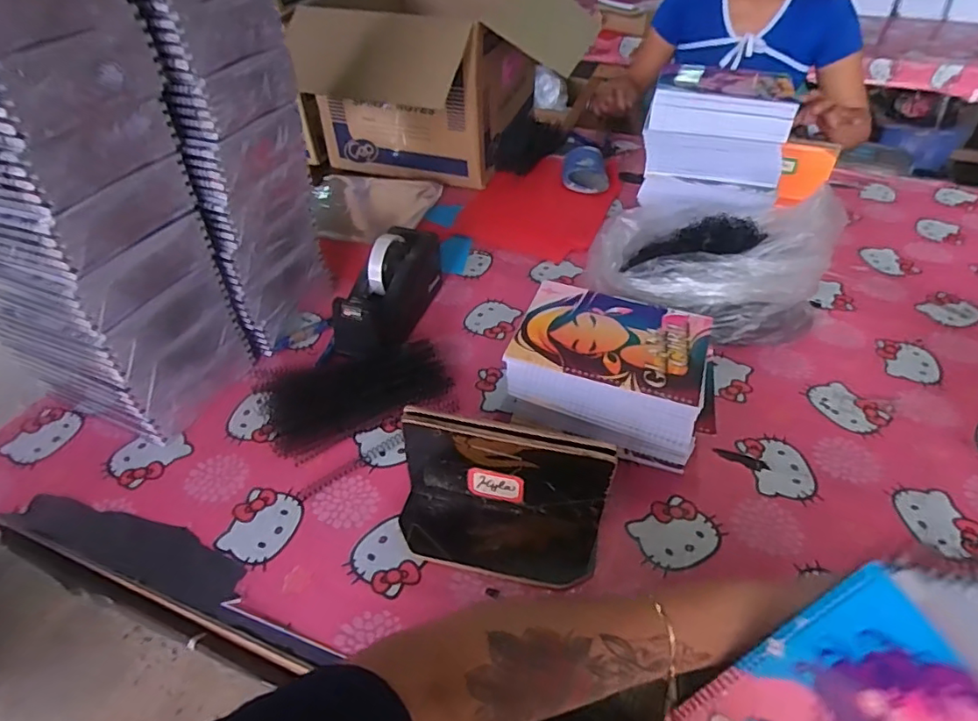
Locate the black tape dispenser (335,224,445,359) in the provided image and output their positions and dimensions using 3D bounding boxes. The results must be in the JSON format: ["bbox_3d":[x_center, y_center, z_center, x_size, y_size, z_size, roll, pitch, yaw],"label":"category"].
[{"bbox_3d":[-0.131,-0.103,0.750,0.092,0.106,0.229,8,44,9],"label":"black tape dispenser"}]

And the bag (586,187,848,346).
[{"bbox_3d":[0.300,-0.147,0.771,0.300,0.155,0.239,11,45,12],"label":"bag"}]

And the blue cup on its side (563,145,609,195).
[{"bbox_3d":[0.188,-0.369,1.076,0.088,0.049,0.117,4,43,4],"label":"blue cup on its side"}]

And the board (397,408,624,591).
[{"bbox_3d":[0.006,0.125,0.514,0.198,0.119,0.082,10,44,11],"label":"board"}]

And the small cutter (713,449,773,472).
[{"bbox_3d":[0.278,0.108,0.609,0.058,0.004,0.014,15,45,16],"label":"small cutter"}]

